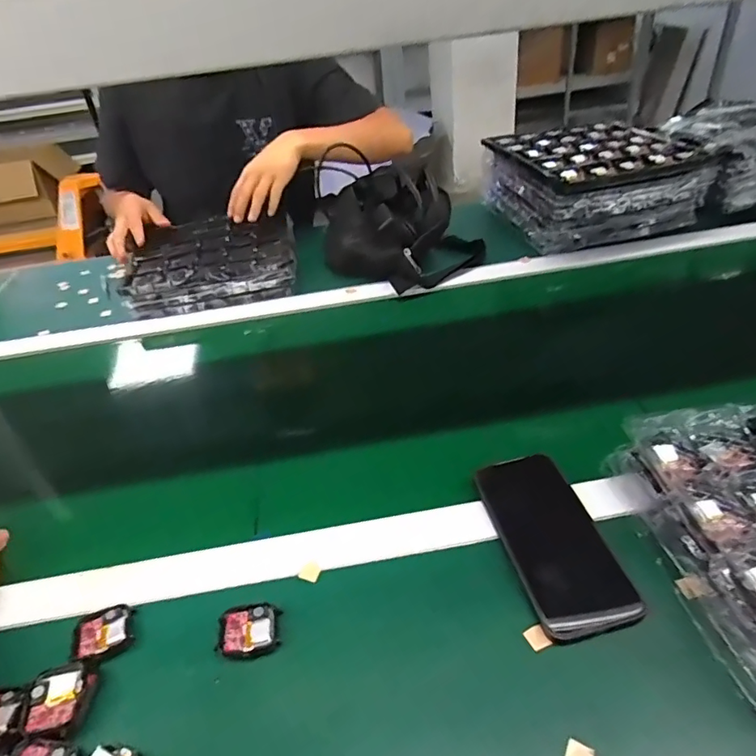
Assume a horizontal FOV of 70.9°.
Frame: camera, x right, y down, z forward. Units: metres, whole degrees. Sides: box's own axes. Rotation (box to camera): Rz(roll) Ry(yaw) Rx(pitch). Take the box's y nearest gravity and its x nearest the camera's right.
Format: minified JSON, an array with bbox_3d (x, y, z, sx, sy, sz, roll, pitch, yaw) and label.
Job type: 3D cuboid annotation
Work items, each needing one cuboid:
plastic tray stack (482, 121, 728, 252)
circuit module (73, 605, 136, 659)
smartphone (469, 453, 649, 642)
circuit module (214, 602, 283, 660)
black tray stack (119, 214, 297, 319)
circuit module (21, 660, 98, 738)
[{"bbox_3d":[0.369,-0.343,0.937,0.283,0.121,0.270,-13,38,-7],"label":"plastic tray stack"},{"bbox_3d":[-0.216,0.201,0.416,0.045,0.010,0.038,-16,38,-10],"label":"circuit module"},{"bbox_3d":[0.144,0.135,0.442,0.077,0.018,0.154,-16,46,-5],"label":"smartphone"},{"bbox_3d":[-0.099,0.193,0.407,0.046,0.009,0.040,-10,38,-3],"label":"circuit module"},{"bbox_3d":[-0.280,-0.213,0.920,0.259,0.064,0.273,-11,38,-5],"label":"black tray stack"},{"bbox_3d":[-0.225,0.227,0.374,0.042,0.014,0.043,-11,38,-4],"label":"circuit module"}]

